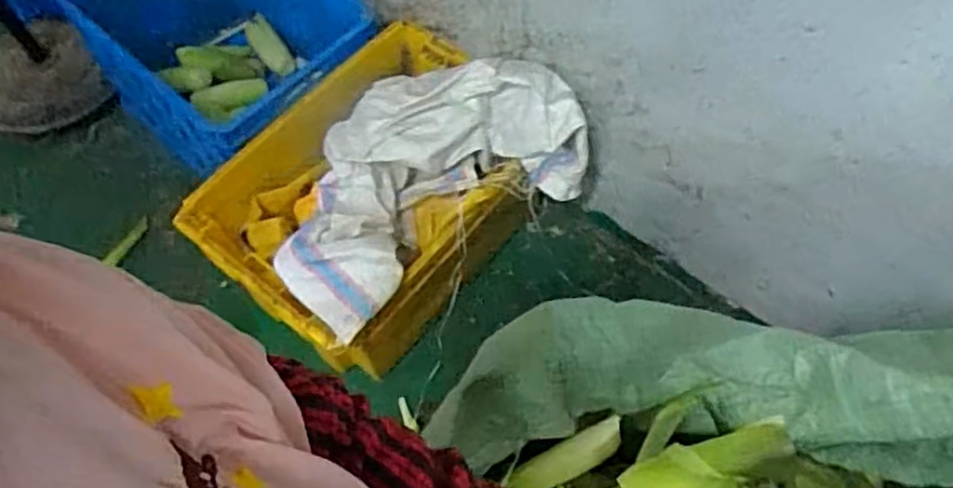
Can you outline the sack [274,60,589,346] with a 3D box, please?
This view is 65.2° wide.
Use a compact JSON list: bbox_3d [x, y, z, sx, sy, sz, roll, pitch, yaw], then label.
[{"bbox_3d":[-0.109,-0.122,1.300,0.555,0.199,0.345,-33,64,-18],"label":"sack"}]

